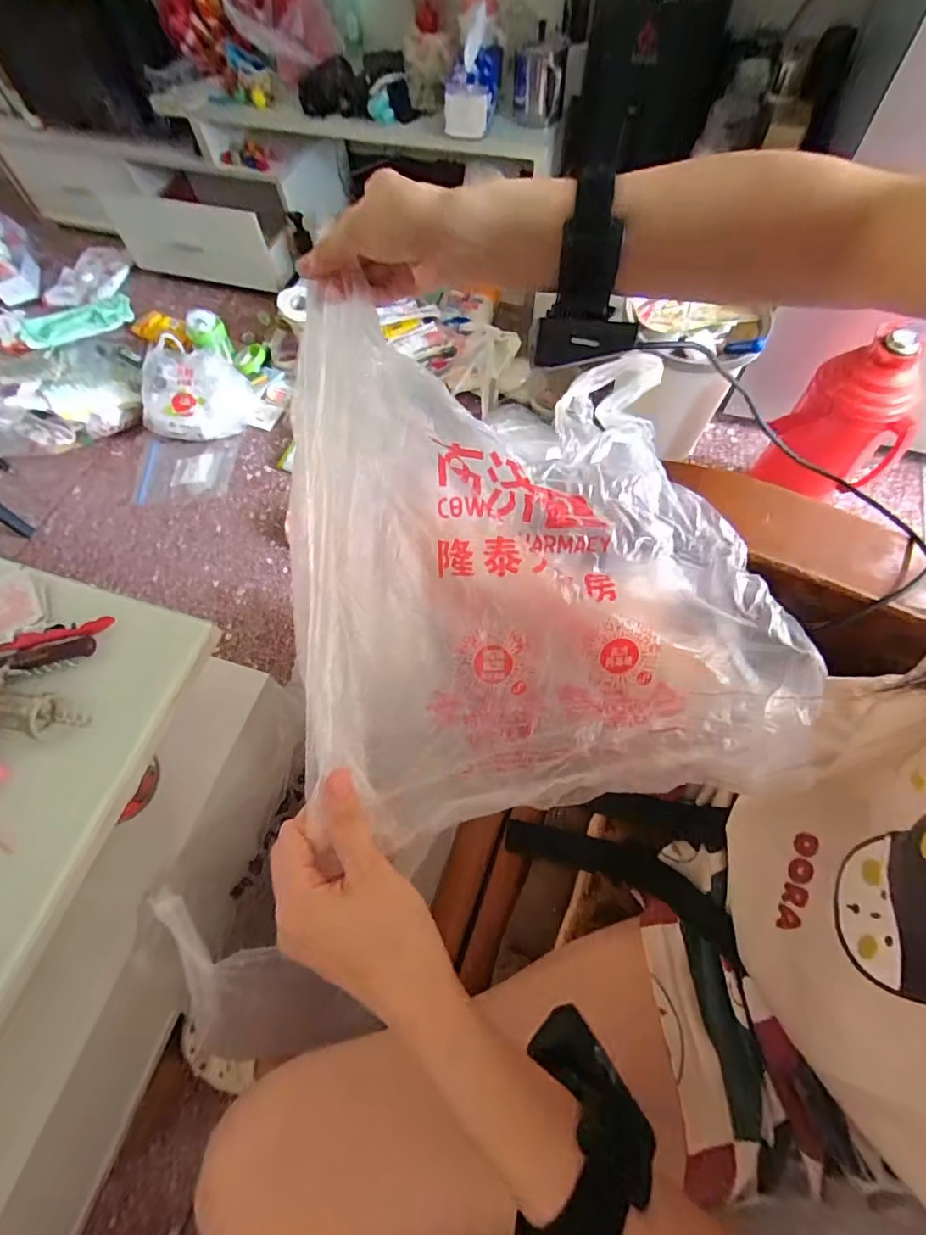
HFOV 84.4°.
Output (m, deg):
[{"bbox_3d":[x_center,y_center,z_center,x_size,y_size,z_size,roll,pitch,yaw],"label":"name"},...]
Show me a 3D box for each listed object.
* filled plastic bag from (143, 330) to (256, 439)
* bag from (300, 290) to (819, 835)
[{"bbox_3d":[-0.618,-0.521,1.197,0.215,0.141,0.206,12,65,8],"label":"filled plastic bag"},{"bbox_3d":[0.048,-0.056,0.350,0.321,0.117,0.336,-9,64,-2],"label":"bag"}]

